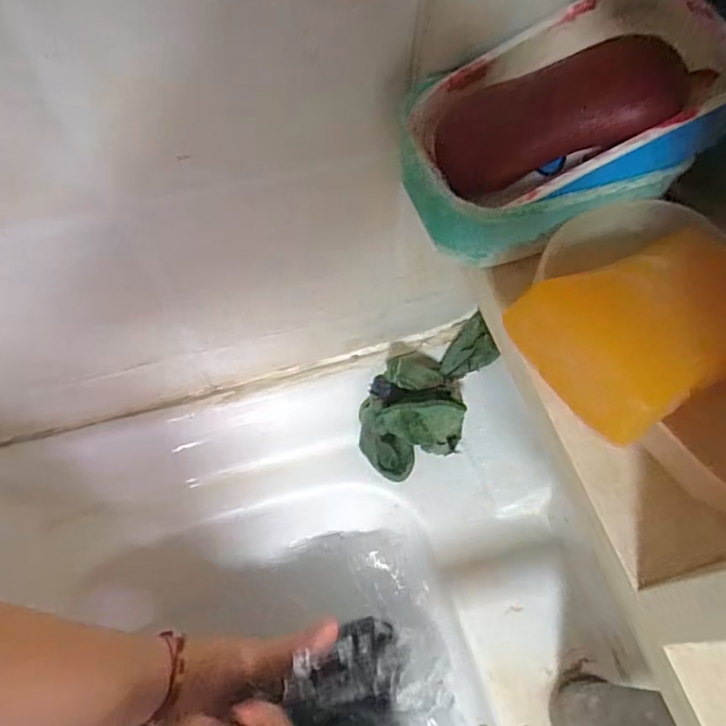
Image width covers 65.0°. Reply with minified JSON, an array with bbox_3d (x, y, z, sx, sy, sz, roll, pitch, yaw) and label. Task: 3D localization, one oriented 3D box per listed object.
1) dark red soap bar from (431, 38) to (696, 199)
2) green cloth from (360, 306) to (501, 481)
[{"bbox_3d":[0.072,-0.094,0.217,0.087,0.015,0.038,-18,64,15],"label":"dark red soap bar"},{"bbox_3d":[0.059,0.023,0.469,0.149,0.057,0.082,-38,70,-17],"label":"green cloth"}]

